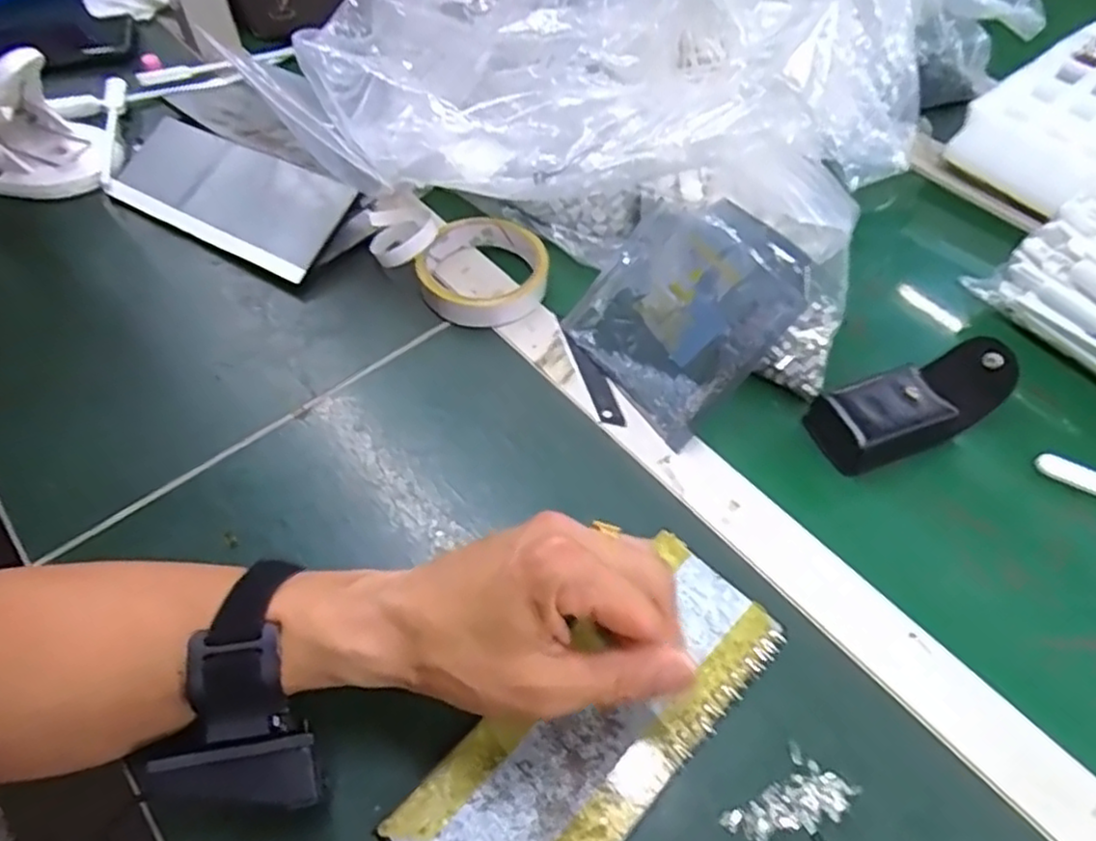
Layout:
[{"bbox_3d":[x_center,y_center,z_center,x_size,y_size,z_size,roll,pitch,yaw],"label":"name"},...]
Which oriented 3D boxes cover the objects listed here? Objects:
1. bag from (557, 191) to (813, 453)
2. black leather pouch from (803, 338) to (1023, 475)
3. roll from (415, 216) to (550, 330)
[{"bbox_3d":[0.082,-0.071,0.433,0.013,0.130,0.124,7,36,-51],"label":"bag"},{"bbox_3d":[0.228,-0.013,0.431,0.123,0.033,0.049,-18,58,-13],"label":"black leather pouch"},{"bbox_3d":[-0.048,-0.109,0.495,0.090,0.019,0.091,1,56,-1],"label":"roll"}]

